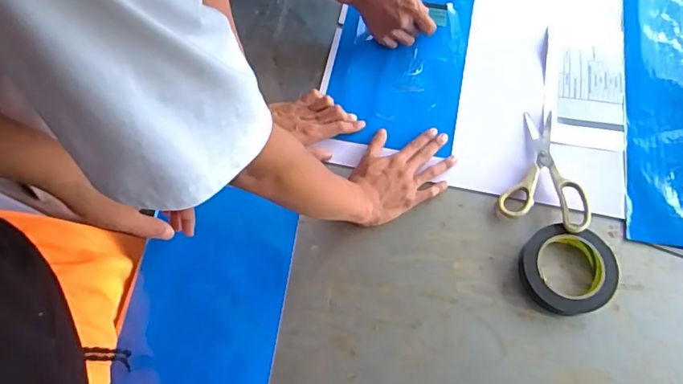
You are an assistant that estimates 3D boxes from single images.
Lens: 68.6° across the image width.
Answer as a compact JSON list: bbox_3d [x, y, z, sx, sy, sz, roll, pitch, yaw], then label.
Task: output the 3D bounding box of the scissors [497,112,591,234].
[{"bbox_3d":[0.286,-0.029,0.681,0.107,0.030,0.163,18,70,9],"label":"scissors"}]

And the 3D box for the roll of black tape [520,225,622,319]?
[{"bbox_3d":[0.287,0.098,0.635,0.113,0.025,0.111,-1,68,2],"label":"roll of black tape"}]

